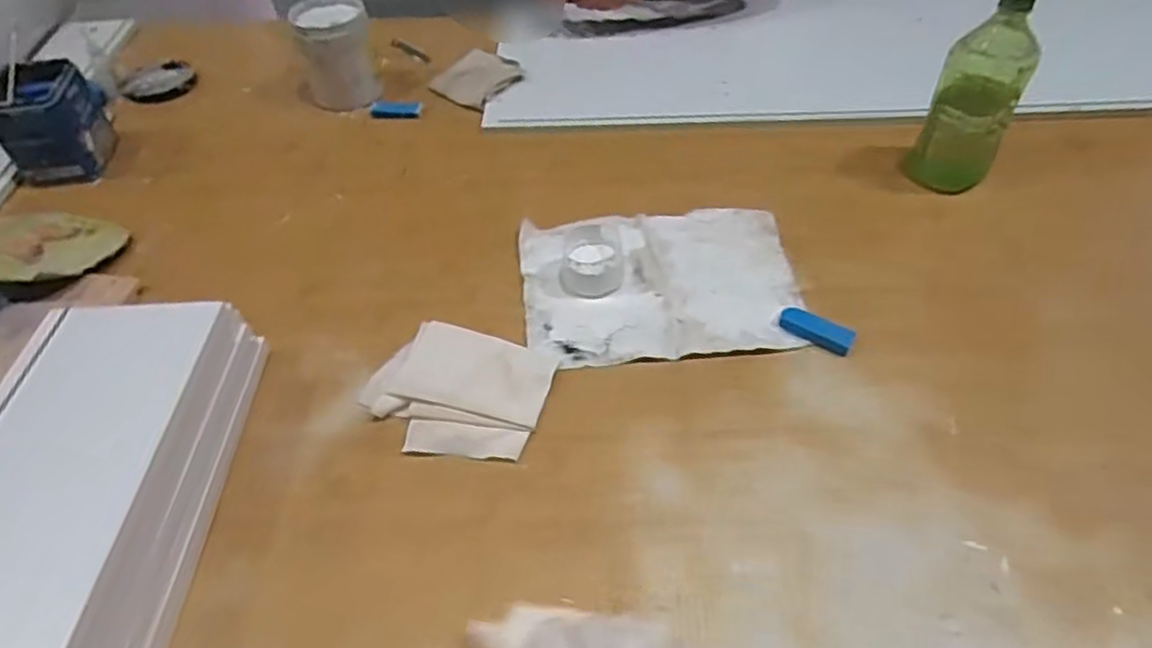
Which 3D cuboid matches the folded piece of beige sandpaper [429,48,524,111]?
[{"bbox_3d":[-0.138,-0.350,1.007,0.108,0.014,0.110,28,55,26],"label":"folded piece of beige sandpaper"}]

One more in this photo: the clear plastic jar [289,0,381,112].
[{"bbox_3d":[-0.328,-0.370,0.979,0.100,0.119,0.099,-14,48,-9],"label":"clear plastic jar"}]

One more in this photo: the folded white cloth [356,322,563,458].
[{"bbox_3d":[-0.104,0.058,0.633,0.151,0.015,0.125,11,49,13],"label":"folded white cloth"}]

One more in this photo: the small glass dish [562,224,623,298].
[{"bbox_3d":[0.016,-0.069,0.727,0.065,0.039,0.077,-4,47,-1],"label":"small glass dish"}]

